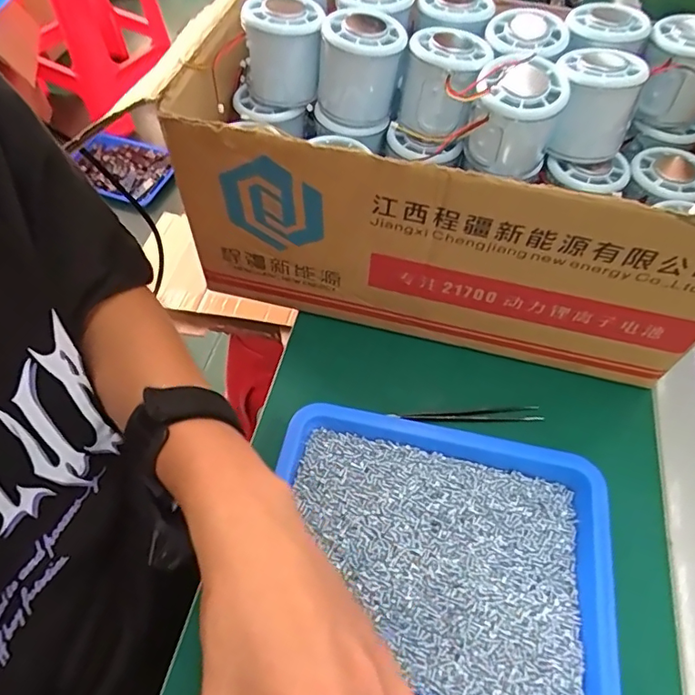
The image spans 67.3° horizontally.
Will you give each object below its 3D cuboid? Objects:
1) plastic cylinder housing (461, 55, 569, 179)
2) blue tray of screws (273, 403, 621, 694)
[{"bbox_3d":[0.110,-0.150,0.349,0.056,0.063,0.056,20,58,10],"label":"plastic cylinder housing"},{"bbox_3d":[0.056,0.137,0.335,0.218,0.036,0.170,12,57,5],"label":"blue tray of screws"}]

